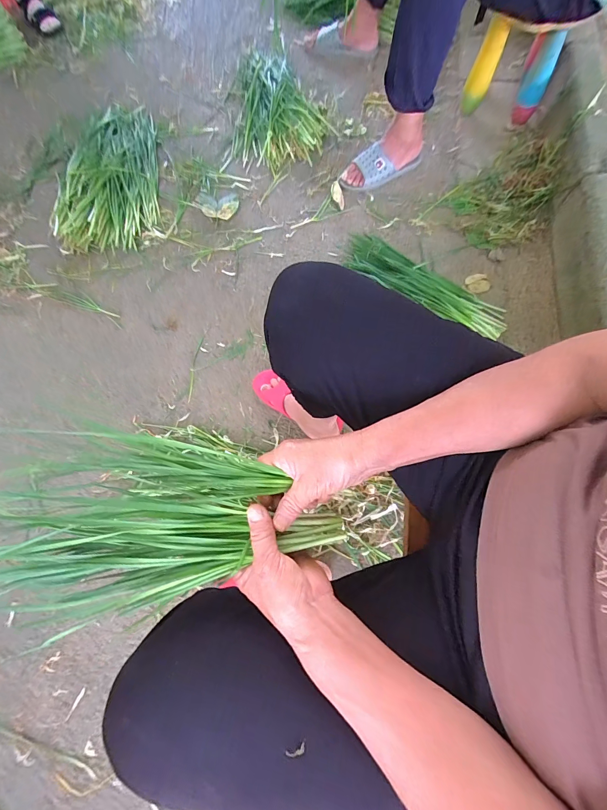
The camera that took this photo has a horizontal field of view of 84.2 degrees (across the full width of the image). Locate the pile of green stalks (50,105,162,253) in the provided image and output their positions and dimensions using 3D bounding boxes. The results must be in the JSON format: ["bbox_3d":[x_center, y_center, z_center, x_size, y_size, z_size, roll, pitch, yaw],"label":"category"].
[{"bbox_3d":[-0.558,-0.673,0.966,0.264,0.050,0.493,-7,72,1],"label":"pile of green stalks"}]

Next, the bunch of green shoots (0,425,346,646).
[{"bbox_3d":[-0.137,0.107,0.319,0.333,0.044,0.166,-1,77,-1],"label":"bunch of green shoots"}]

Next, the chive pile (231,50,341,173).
[{"bbox_3d":[-0.063,-0.849,0.963,0.284,0.077,0.283,-1,77,-1],"label":"chive pile"}]

